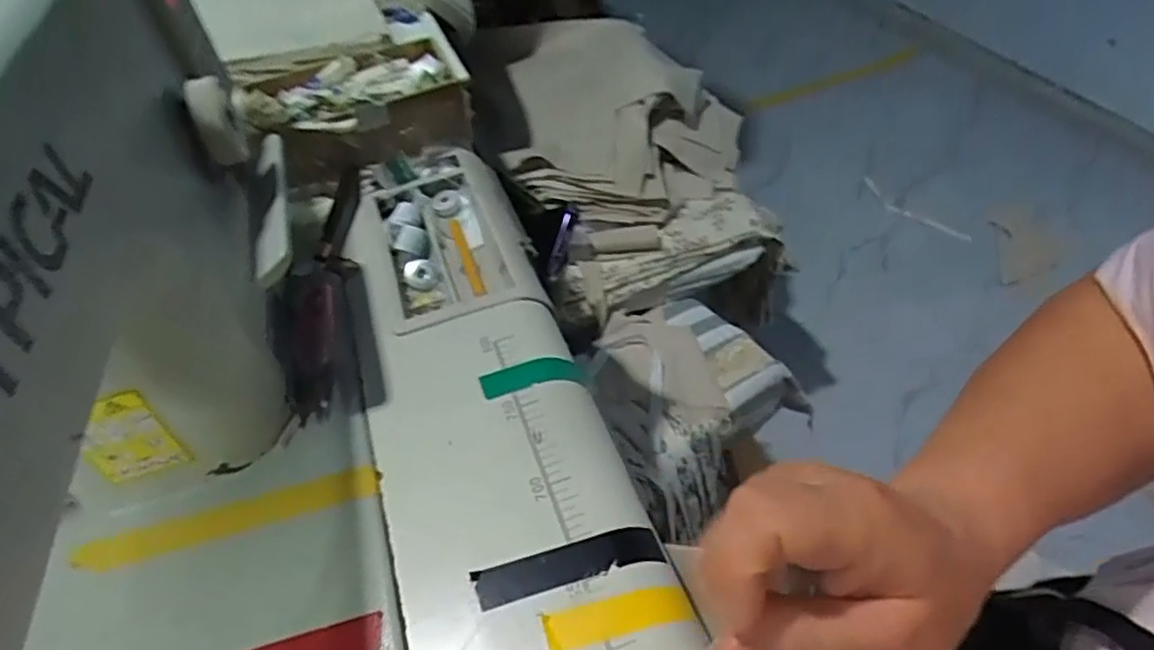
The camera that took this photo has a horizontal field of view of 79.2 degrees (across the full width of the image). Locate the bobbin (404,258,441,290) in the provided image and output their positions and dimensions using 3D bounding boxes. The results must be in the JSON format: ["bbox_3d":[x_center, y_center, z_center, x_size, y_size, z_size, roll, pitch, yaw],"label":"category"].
[{"bbox_3d":[-0.102,-0.034,0.460,0.021,0.008,0.027,-22,47,-15],"label":"bobbin"}]

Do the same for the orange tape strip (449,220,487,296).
[{"bbox_3d":[-0.072,-0.044,0.460,0.008,0.010,0.079,-17,46,-10],"label":"orange tape strip"}]

